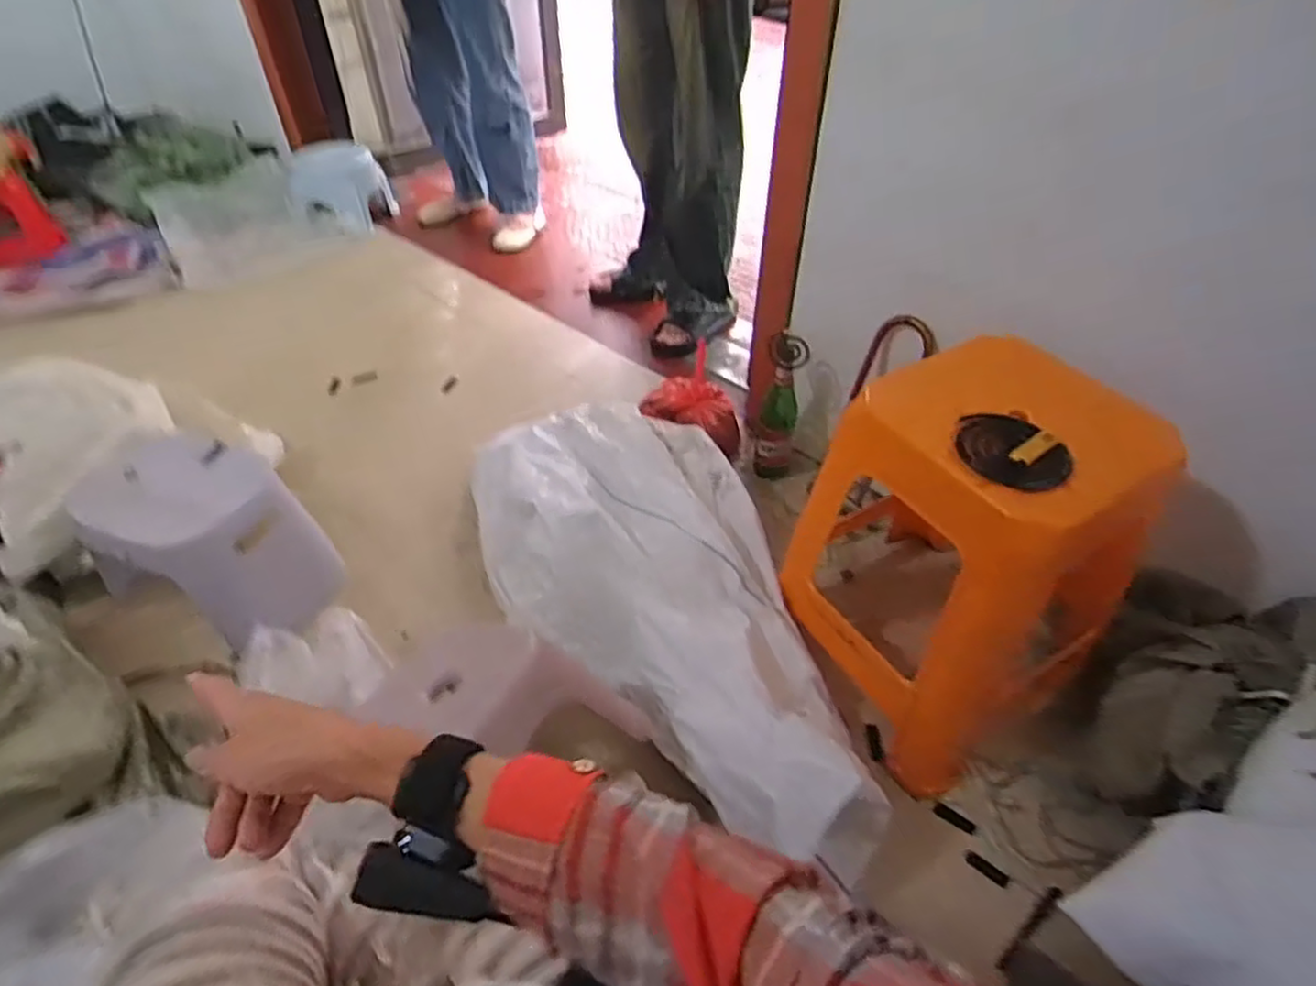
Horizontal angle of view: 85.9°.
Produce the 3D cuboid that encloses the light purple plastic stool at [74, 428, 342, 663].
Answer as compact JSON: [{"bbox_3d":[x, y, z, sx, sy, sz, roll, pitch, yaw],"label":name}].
[{"bbox_3d":[-0.729,0.087,1.159,0.351,0.227,0.286,34,53,28],"label":"light purple plastic stool"}]

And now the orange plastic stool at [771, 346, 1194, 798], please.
[{"bbox_3d":[0.439,0.078,0.982,0.389,0.488,0.333,-25,51,-24],"label":"orange plastic stool"}]

